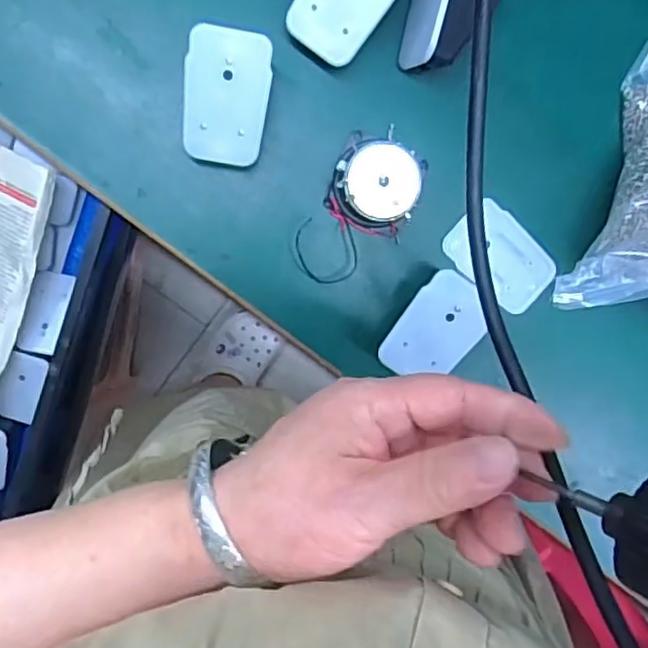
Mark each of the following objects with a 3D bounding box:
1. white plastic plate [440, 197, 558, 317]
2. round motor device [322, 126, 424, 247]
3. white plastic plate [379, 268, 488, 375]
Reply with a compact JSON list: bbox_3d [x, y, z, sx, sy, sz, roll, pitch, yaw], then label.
[{"bbox_3d":[0.113,-0.042,0.422,0.069,0.007,0.046,39,92,-9],"label":"white plastic plate"},{"bbox_3d":[0.032,-0.084,0.389,0.050,0.032,0.058,21,96,-6],"label":"round motor device"},{"bbox_3d":[0.067,0.004,0.392,0.044,0.004,0.067,32,105,-5],"label":"white plastic plate"}]

